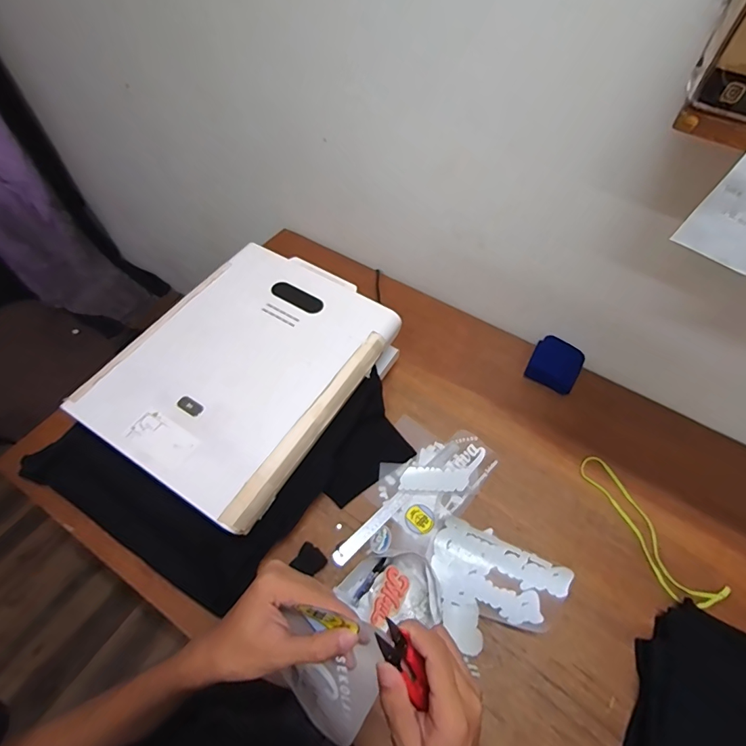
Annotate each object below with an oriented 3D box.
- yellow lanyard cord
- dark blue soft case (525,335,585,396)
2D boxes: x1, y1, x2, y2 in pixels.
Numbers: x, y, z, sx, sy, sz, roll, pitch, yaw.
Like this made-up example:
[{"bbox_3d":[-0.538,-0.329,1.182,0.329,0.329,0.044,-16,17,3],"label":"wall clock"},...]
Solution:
[{"bbox_3d":[0.508,0.299,0.804,0.099,0.016,0.307,-28,61,-20],"label":"yellow lanyard cord"},{"bbox_3d":[0.427,-0.024,0.989,0.108,0.033,0.117,26,60,17],"label":"dark blue soft case"}]

